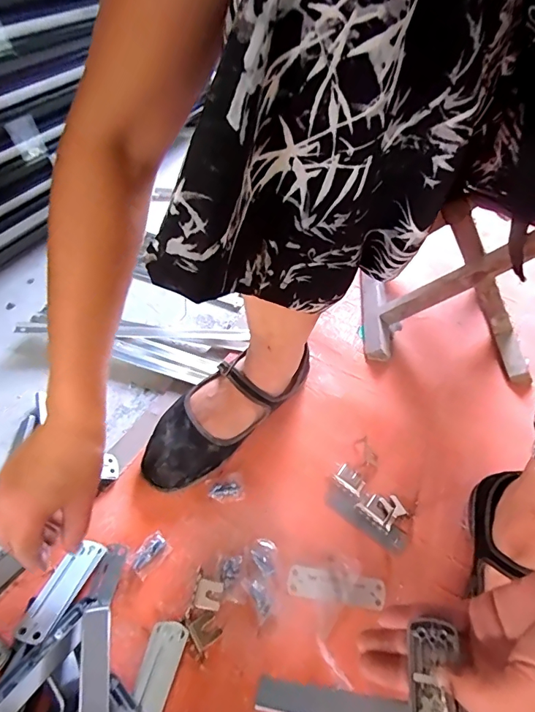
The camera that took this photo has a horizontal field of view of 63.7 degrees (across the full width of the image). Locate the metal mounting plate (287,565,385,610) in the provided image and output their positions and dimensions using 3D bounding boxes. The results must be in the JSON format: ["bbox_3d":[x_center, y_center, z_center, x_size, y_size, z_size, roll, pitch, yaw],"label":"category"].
[{"bbox_3d":[0.069,0.228,0.426,0.095,0.004,0.026,9,48,1],"label":"metal mounting plate"}]

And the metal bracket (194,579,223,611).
[{"bbox_3d":[-0.056,0.226,0.408,0.024,0.010,0.024,12,49,4],"label":"metal bracket"}]

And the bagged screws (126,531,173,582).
[{"bbox_3d":[-0.119,0.198,0.433,0.027,0.007,0.040,33,53,21],"label":"bagged screws"}]

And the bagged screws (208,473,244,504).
[{"bbox_3d":[-0.047,0.149,0.483,0.038,0.005,0.030,-5,50,-11],"label":"bagged screws"}]

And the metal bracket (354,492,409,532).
[{"bbox_3d":[0.129,0.169,0.482,0.042,0.010,0.042,-28,57,-27],"label":"metal bracket"}]

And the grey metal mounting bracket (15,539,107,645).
[{"bbox_3d":[-0.189,0.214,0.397,0.032,0.008,0.093,19,35,10],"label":"grey metal mounting bracket"}]

